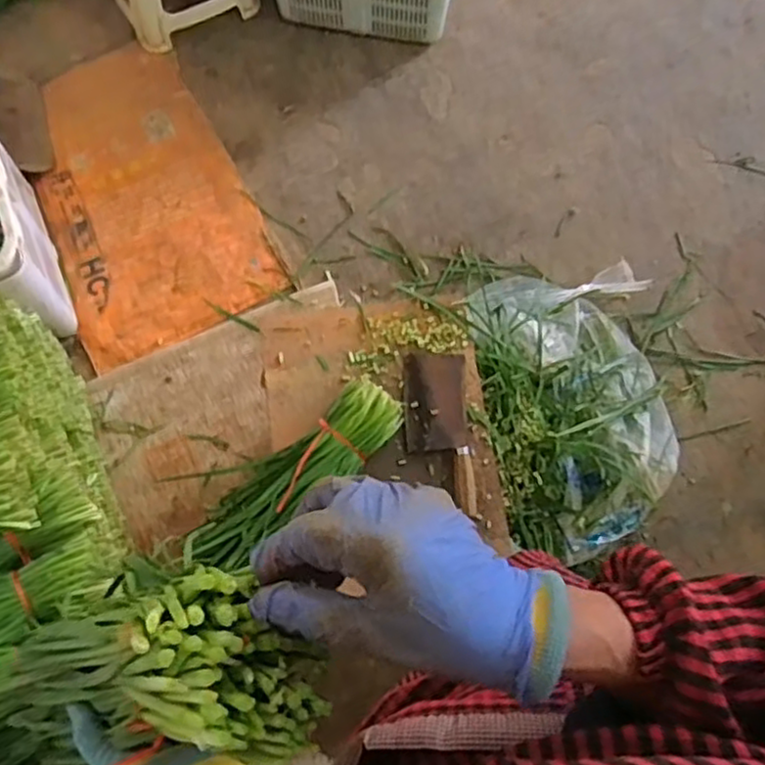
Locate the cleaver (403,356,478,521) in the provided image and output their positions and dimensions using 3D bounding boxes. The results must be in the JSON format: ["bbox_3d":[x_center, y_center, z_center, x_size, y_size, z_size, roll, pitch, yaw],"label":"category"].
[{"bbox_3d":[0.089,0.072,1.115,0.099,0.035,0.254,-1,74,-1],"label":"cleaver"}]

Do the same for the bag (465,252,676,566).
[{"bbox_3d":[0.369,0.026,1.297,0.381,0.205,0.535,-8,74,-3],"label":"bag"}]

